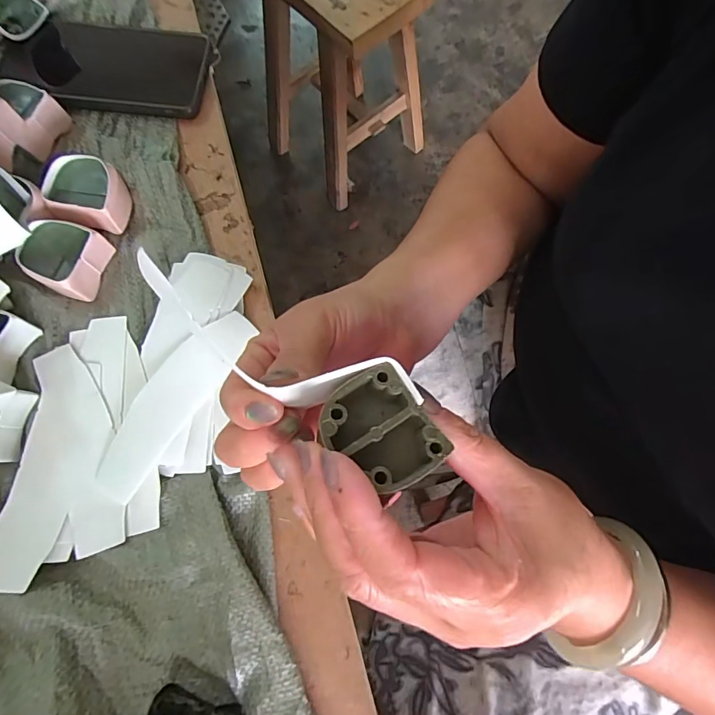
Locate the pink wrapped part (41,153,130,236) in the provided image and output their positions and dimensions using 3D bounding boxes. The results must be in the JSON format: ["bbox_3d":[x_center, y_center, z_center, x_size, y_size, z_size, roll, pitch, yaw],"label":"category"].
[{"bbox_3d":[-0.191,-0.119,0.313,0.047,0.028,0.042,4,73,2],"label":"pink wrapped part"}]

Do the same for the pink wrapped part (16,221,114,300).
[{"bbox_3d":[-0.201,-0.068,0.301,0.041,0.029,0.046,12,74,4],"label":"pink wrapped part"}]

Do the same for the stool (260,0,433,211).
[{"bbox_3d":[-0.035,-0.617,0.936,0.268,0.421,0.306,-42,78,-9],"label":"stool"}]

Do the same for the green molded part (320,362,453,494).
[{"bbox_3d":[0.009,0.028,0.167,0.036,0.018,0.043,-33,76,-9],"label":"green molded part"}]

